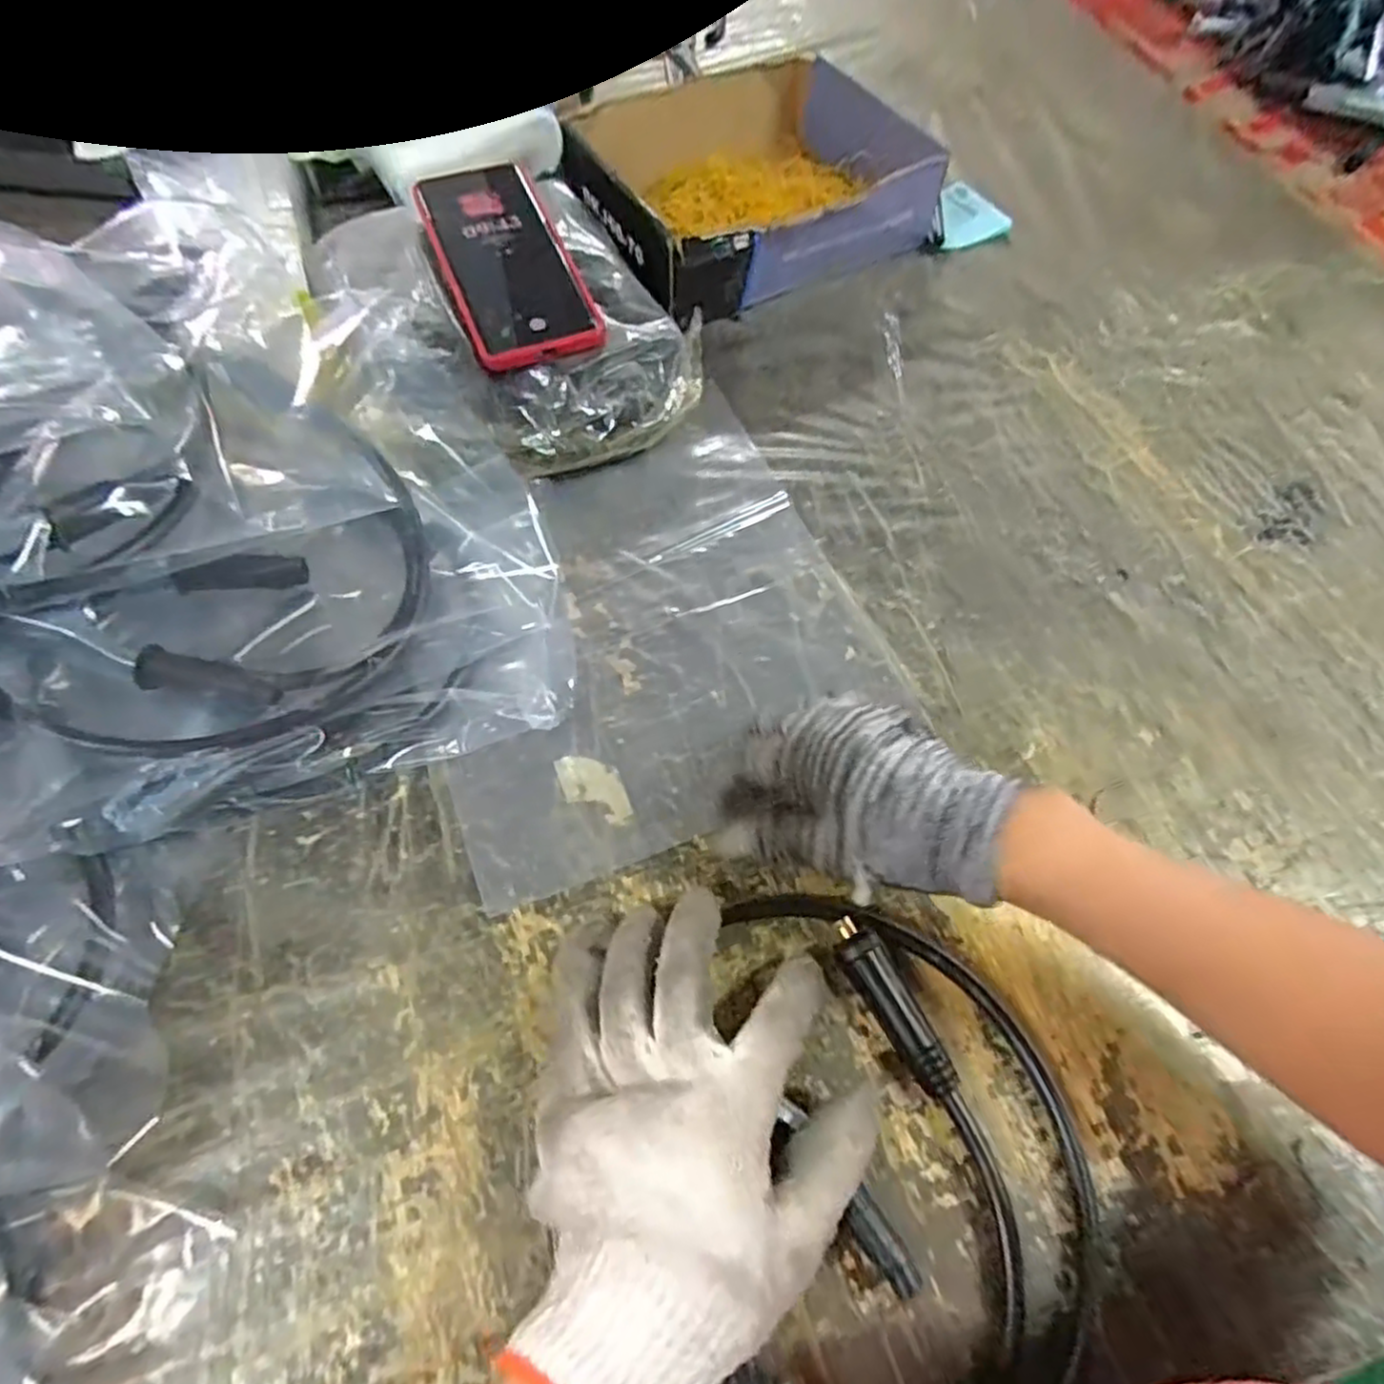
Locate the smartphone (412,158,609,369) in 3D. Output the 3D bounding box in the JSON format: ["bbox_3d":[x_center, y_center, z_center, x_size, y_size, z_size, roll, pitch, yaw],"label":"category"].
[{"bbox_3d":[-0.120,-0.277,0.461,0.079,0.008,0.164,-20,72,-14],"label":"smartphone"}]

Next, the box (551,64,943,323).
[{"bbox_3d":[0.042,-0.411,0.584,0.271,0.066,0.241,-28,67,-16],"label":"box"}]

